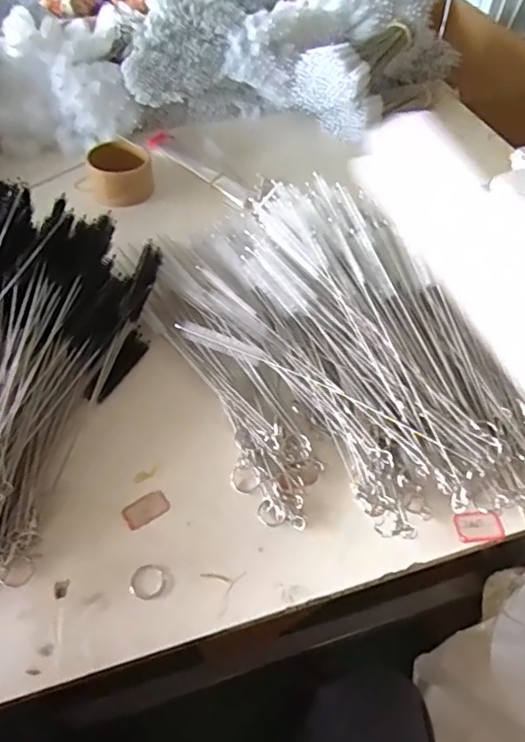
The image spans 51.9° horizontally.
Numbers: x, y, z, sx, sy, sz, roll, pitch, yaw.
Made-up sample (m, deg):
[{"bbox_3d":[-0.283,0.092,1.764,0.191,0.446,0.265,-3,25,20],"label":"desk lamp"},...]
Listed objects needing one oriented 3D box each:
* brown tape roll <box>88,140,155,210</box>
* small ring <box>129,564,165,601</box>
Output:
[{"bbox_3d":[-0.190,-0.264,0.722,0.084,0.063,0.081,-8,52,-9],"label":"brown tape roll"},{"bbox_3d":[-0.087,0.160,0.411,0.027,0.004,0.026,1,51,-1],"label":"small ring"}]

